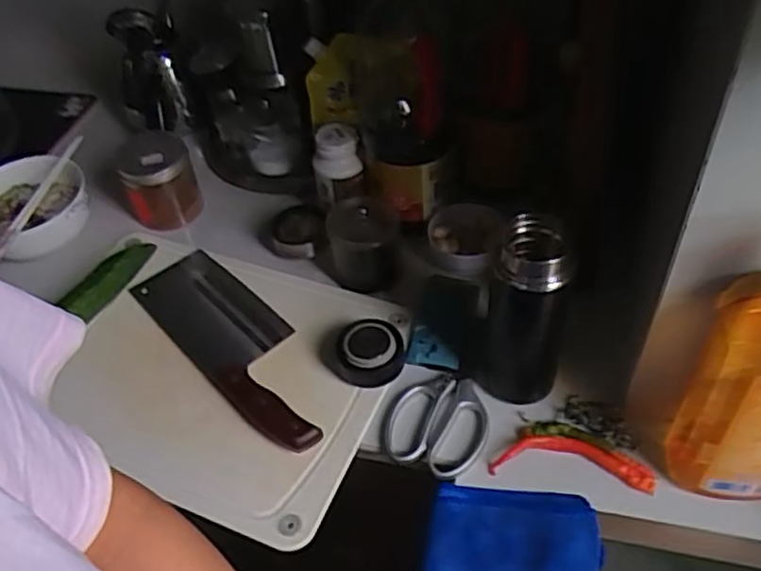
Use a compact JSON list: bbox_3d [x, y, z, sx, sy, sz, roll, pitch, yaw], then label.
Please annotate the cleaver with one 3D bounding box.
[{"bbox_3d":[-0.150,0.054,0.719,0.097,0.016,0.303,-35,54,-25],"label":"cleaver"}]

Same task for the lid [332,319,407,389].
[{"bbox_3d":[-0.012,0.068,0.679,0.070,0.040,0.064,-2,47,2],"label":"lid"}]

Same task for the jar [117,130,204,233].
[{"bbox_3d":[-0.278,-0.133,0.863,0.085,0.093,0.090,-2,47,2],"label":"jar"}]

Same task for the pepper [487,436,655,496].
[{"bbox_3d":[0.168,0.153,0.606,0.137,0.011,0.042,6,48,10],"label":"pepper"}]

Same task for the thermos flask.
[{"bbox_3d":[0.126,0.025,0.610,0.074,0.188,0.060,9,49,13],"label":"thermos flask"}]

